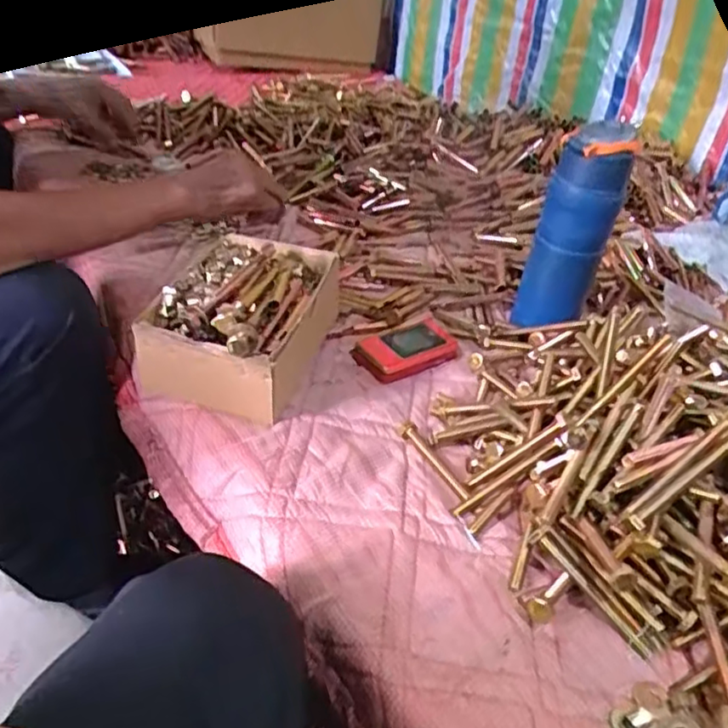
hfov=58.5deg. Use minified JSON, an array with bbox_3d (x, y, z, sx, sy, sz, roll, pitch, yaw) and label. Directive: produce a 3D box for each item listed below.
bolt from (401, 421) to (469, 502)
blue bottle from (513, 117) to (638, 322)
[{"bbox_3d":[0.063,0.084,0.557,0.017,0.013,0.094,-14,43,-27],"label":"bolt"},{"bbox_3d":[0.223,-0.141,0.696,0.073,0.211,0.060,23,39,17],"label":"blue bottle"}]

